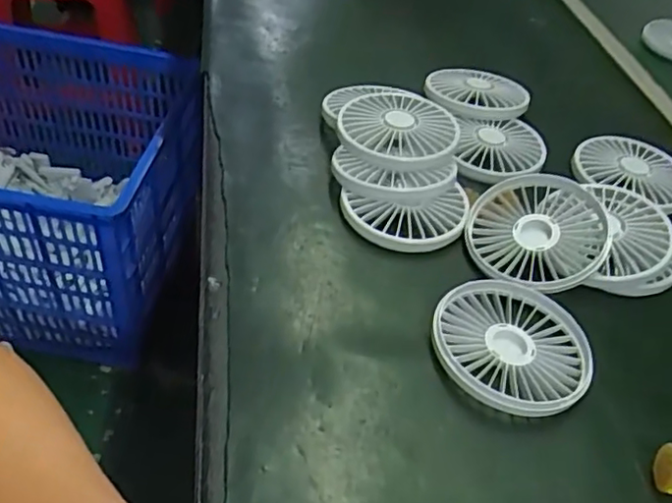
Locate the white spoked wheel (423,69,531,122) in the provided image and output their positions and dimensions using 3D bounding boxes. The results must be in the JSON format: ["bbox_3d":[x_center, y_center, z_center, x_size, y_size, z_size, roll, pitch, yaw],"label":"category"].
[{"bbox_3d":[0.118,-0.139,0.532,0.084,0.012,0.083,3,45,-3],"label":"white spoked wheel"}]

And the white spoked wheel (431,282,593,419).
[{"bbox_3d":[0.100,0.052,0.353,0.086,0.013,0.088,3,45,-3],"label":"white spoked wheel"}]

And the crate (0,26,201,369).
[{"bbox_3d":[-0.613,-0.148,1.173,0.643,0.375,0.484,10,45,1],"label":"crate"}]

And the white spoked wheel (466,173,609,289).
[{"bbox_3d":[0.135,-0.012,0.417,0.090,0.021,0.090,-8,56,12],"label":"white spoked wheel"}]

